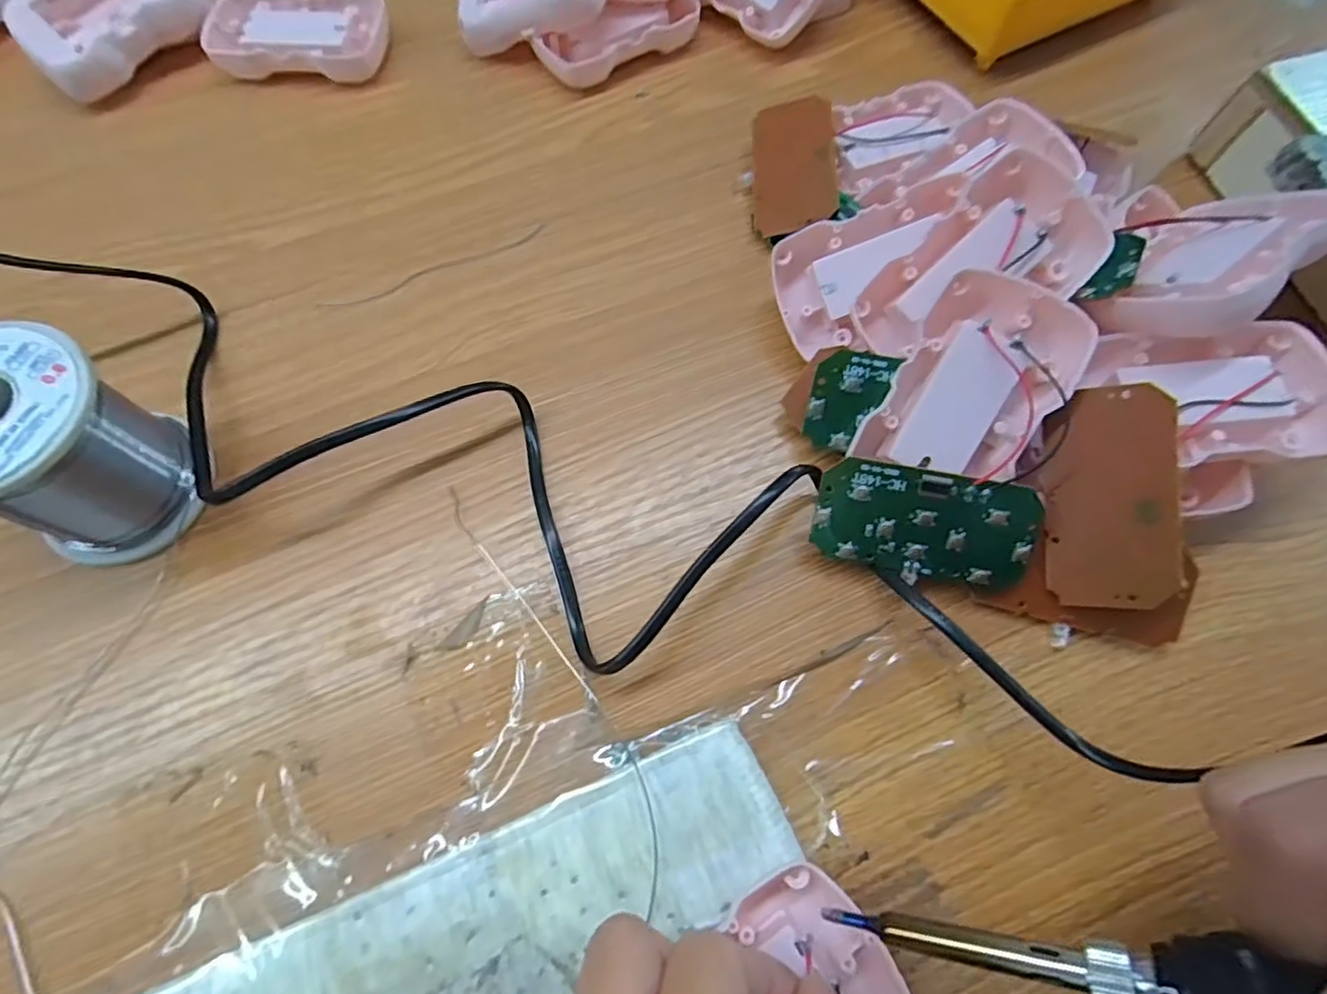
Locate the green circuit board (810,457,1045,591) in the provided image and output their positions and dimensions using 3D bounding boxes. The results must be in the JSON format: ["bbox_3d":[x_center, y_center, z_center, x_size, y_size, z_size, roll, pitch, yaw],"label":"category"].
[{"bbox_3d":[0.092,0.010,0.225,0.074,0.004,0.038,11,107,7],"label":"green circuit board"}]

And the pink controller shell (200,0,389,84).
[{"bbox_3d":[-0.191,-0.242,0.337,0.086,0.019,0.052,1,67,-1],"label":"pink controller shell"}]

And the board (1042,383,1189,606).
[{"bbox_3d":[0.152,0.000,0.218,0.038,0.005,0.074,-3,88,40],"label":"board"}]

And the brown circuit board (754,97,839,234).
[{"bbox_3d":[0.060,-0.154,0.295,0.037,0.004,0.068,-6,74,18],"label":"brown circuit board"}]

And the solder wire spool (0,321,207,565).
[{"bbox_3d":[-0.208,-0.015,0.222,0.061,0.064,0.059,26,68,9],"label":"solder wire spool"}]

